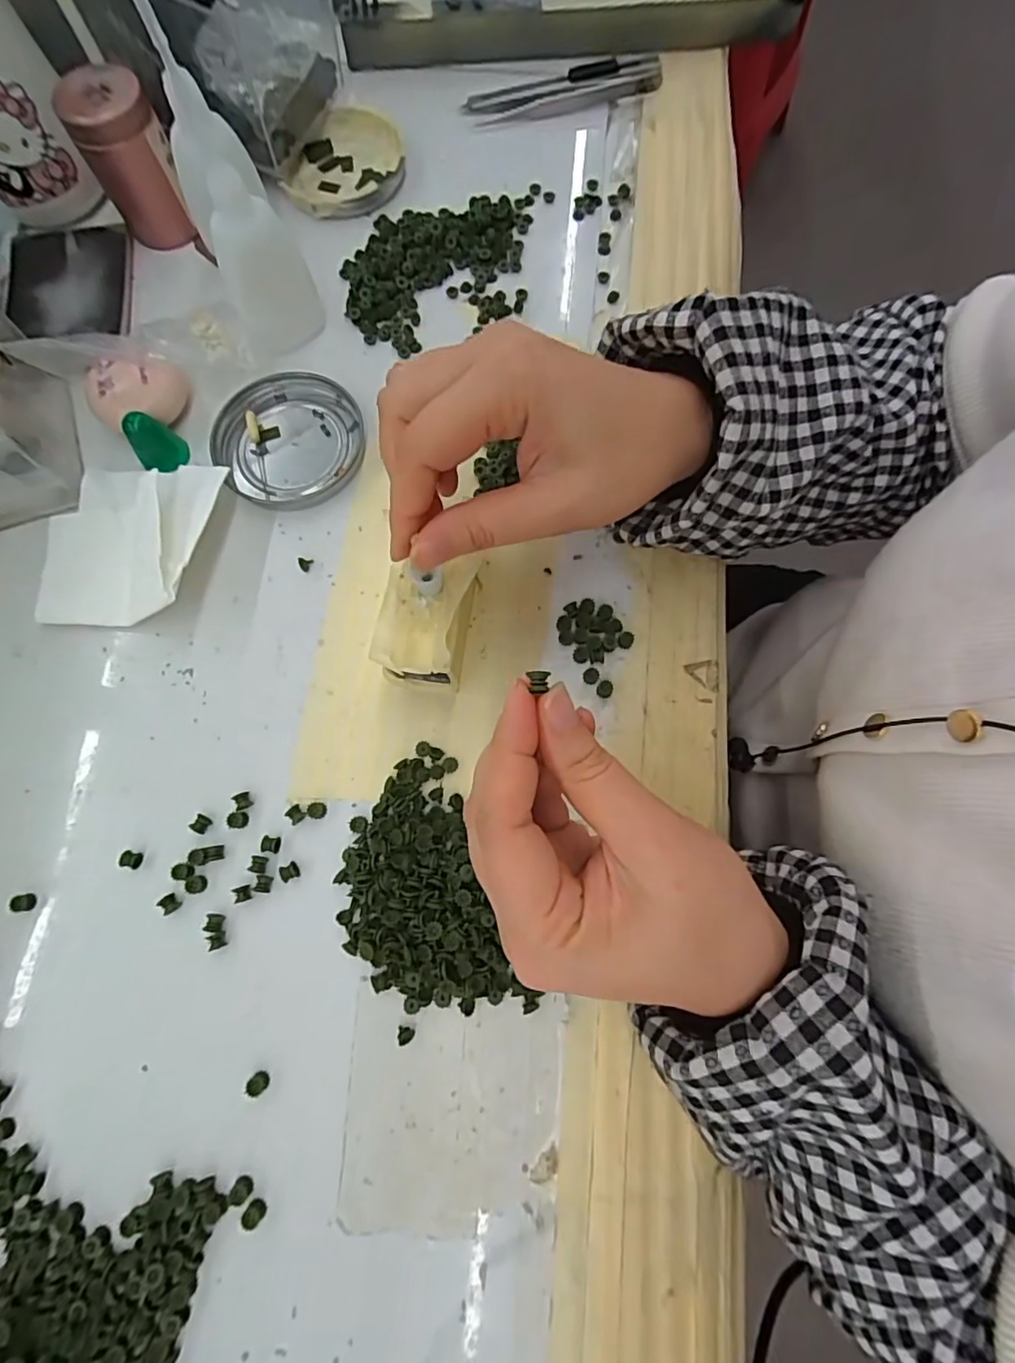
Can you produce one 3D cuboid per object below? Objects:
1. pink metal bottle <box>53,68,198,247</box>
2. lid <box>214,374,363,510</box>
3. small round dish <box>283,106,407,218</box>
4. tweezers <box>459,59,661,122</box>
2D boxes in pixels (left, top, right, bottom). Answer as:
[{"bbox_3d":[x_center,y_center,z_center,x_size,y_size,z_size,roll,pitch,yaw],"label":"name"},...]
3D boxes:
[{"bbox_3d":[-0.210,-0.291,0.318,0.043,0.069,0.036,-28,77,-7],"label":"pink metal bottle"},{"bbox_3d":[-0.117,-0.131,0.303,0.077,0.008,0.077,0,75,0],"label":"lid"},{"bbox_3d":[-0.100,-0.322,0.354,0.069,0.011,0.082,12,76,3],"label":"small round dish"},{"bbox_3d":[0.037,-0.385,0.366,0.131,0.009,0.029,-10,76,-3],"label":"tweezers"}]

